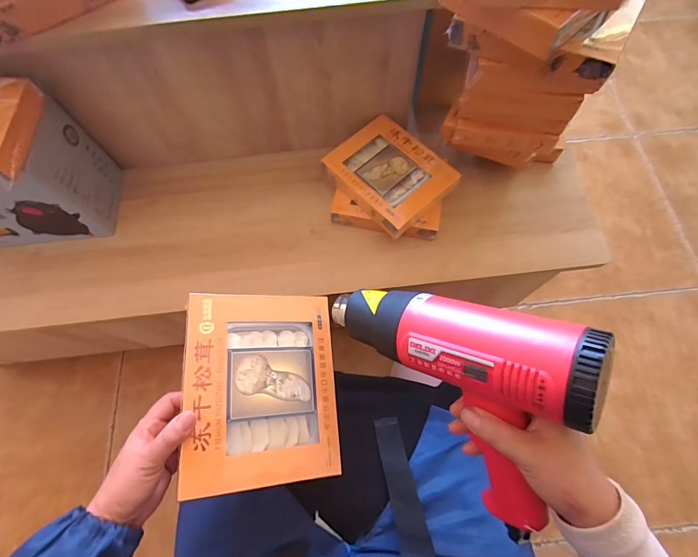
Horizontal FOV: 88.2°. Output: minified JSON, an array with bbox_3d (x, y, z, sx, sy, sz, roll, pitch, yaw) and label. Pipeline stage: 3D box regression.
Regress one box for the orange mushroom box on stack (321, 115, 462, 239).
[{"bbox_3d":[0.074,-0.190,0.658,0.161,0.038,0.196,-42,73,-13],"label":"orange mushroom box on stack"}]

